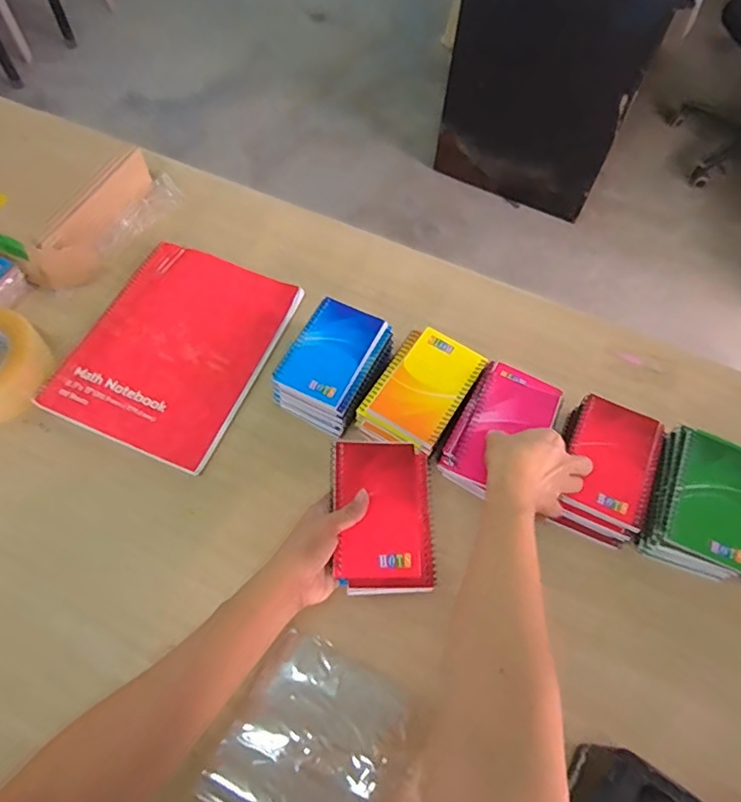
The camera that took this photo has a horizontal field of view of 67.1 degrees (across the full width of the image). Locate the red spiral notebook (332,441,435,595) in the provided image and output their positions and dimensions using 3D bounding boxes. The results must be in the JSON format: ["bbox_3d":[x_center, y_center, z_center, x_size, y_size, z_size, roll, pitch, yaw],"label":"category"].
[{"bbox_3d":[0.012,0.109,0.545,0.093,0.018,0.144,0,66,-4],"label":"red spiral notebook"}]

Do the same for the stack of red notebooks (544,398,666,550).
[{"bbox_3d":[0.256,0.076,0.623,0.099,0.061,0.142,22,63,9],"label":"stack of red notebooks"}]

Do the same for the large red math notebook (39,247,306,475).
[{"bbox_3d":[-0.234,-0.069,0.676,0.210,0.015,0.264,22,66,7],"label":"large red math notebook"}]

